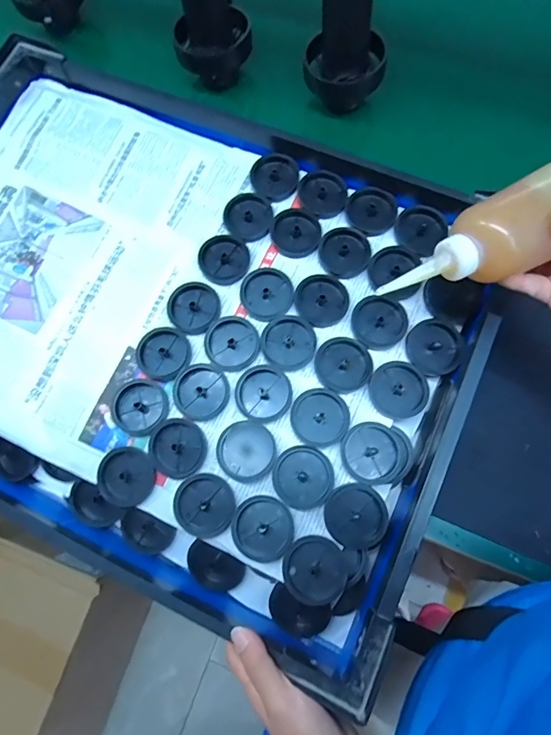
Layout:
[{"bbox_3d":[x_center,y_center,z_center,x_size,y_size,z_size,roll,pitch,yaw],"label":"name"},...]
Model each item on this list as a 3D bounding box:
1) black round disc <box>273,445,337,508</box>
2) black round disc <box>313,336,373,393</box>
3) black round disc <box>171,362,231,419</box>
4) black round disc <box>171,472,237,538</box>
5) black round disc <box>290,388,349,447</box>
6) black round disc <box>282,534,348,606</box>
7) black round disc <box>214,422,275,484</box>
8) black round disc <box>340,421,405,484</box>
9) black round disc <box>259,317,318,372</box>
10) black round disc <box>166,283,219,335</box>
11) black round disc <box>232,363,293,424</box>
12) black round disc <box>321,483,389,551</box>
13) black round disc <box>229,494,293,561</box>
[{"bbox_3d":[0.025,0.098,0.386,0.053,0.006,0.052,-1,74,3],"label":"black round disc"},{"bbox_3d":[0.063,-0.002,0.406,0.052,0.009,0.051,-1,74,3],"label":"black round disc"},{"bbox_3d":[-0.069,0.021,0.404,0.053,0.006,0.048,-8,74,1],"label":"black round disc"},{"bbox_3d":[-0.063,0.122,0.384,0.053,0.007,0.051,-1,74,3],"label":"black round disc"},{"bbox_3d":[0.041,0.045,0.397,0.053,0.004,0.051,-1,74,3],"label":"black round disc"},{"bbox_3d":[0.033,0.170,0.363,0.052,0.006,0.050,37,79,12],"label":"black round disc"},{"bbox_3d":[-0.028,0.076,0.401,0.053,0.004,0.051,-1,74,3],"label":"black round disc"},{"bbox_3d":[0.084,0.073,0.373,0.055,0.006,0.049,7,74,5],"label":"black round disc"},{"bbox_3d":[0.013,-0.024,0.413,0.052,0.005,0.051,-1,74,3],"label":"black round disc"},{"bbox_3d":[-0.081,-0.060,0.430,0.046,0.013,0.051,41,80,13],"label":"black round disc"},{"bbox_3d":[-0.012,0.024,0.411,0.053,0.005,0.051,-1,74,3],"label":"black round disc"},{"bbox_3d":[0.070,0.129,0.377,0.051,0.008,0.054,-1,74,3],"label":"black round disc"},{"bbox_3d":[-0.011,0.139,0.373,0.052,0.006,0.050,-1,74,3],"label":"black round disc"}]

